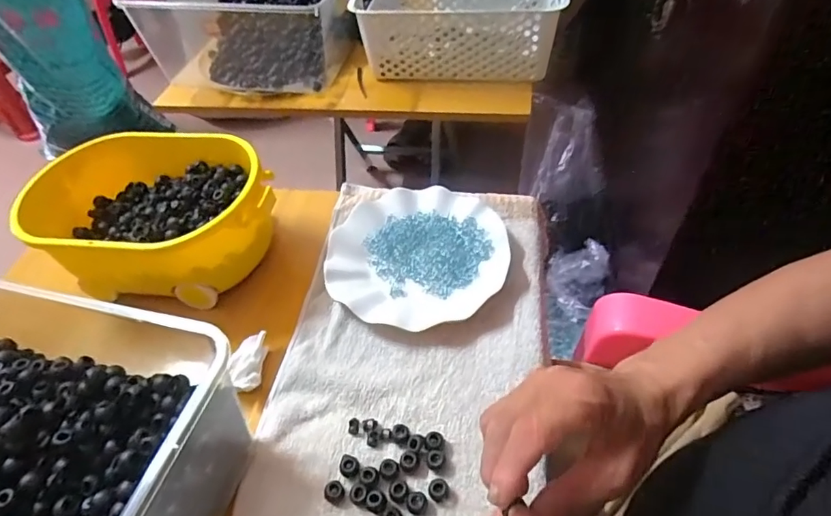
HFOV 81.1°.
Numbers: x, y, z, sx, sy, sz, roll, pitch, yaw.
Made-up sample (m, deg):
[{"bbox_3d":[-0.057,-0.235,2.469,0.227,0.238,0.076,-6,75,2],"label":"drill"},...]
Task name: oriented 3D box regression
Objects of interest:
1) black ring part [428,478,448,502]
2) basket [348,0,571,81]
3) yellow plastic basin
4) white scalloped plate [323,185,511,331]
[{"bbox_3d":[0.017,0.173,0.361,0.015,0.007,0.015,-3,49,4],"label":"black ring part"},{"bbox_3d":[0.073,-0.382,0.763,0.305,0.107,0.207,5,50,11],"label":"basket"},{"bbox_3d":[-0.266,-0.045,0.506,0.253,0.097,0.163,3,50,9],"label":"yellow plastic basin"},{"bbox_3d":[0.004,-0.008,0.510,0.182,0.024,0.181,-3,49,4],"label":"white scalloped plate"}]

